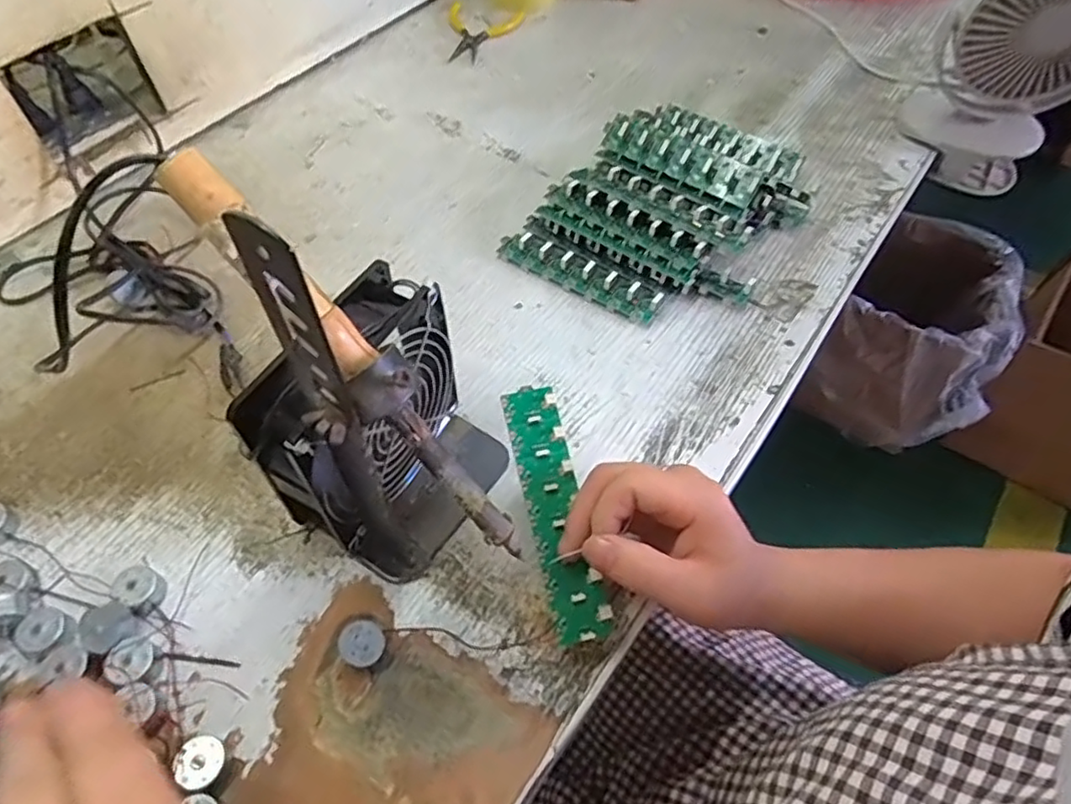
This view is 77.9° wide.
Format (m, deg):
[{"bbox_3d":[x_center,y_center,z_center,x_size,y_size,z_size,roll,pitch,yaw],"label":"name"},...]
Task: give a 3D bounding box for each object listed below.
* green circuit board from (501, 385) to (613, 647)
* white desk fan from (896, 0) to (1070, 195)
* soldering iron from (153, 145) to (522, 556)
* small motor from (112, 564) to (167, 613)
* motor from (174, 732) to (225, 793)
[{"bbox_3d":[0.011,0.057,0.355,0.029,0.007,0.136,-11,73,-9],"label":"green circuit board"},{"bbox_3d":[0.415,-0.292,0.570,0.128,0.207,0.131,28,58,19],"label":"white desk fan"},{"bbox_3d":[-0.067,-0.013,0.268,0.202,0.021,0.029,52,58,-20],"label":"soldering iron"},{"bbox_3d":[-0.220,0.103,0.368,0.024,0.014,0.022,0,53,0],"label":"small motor"},{"bbox_3d":[-0.160,0.172,0.318,0.024,0.014,0.021,34,60,22],"label":"motor"}]

